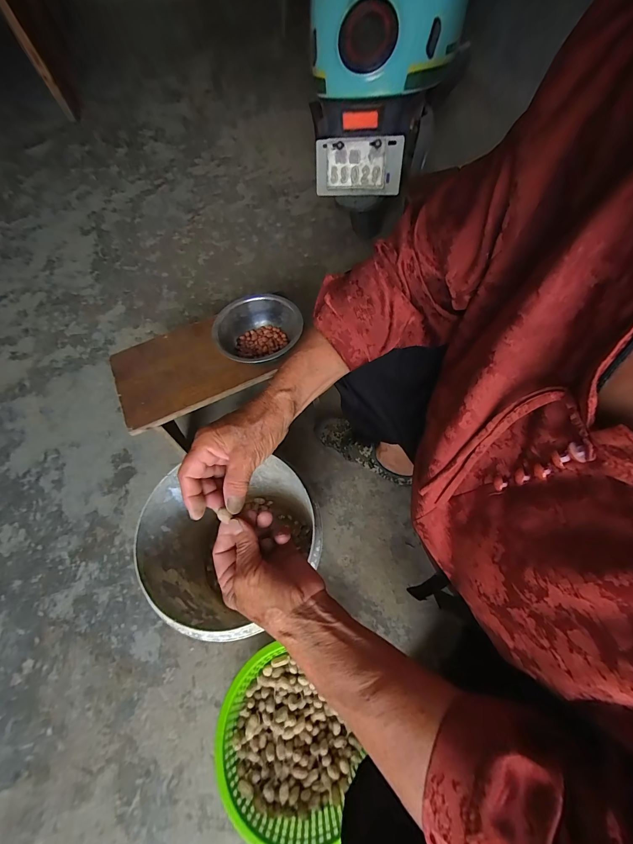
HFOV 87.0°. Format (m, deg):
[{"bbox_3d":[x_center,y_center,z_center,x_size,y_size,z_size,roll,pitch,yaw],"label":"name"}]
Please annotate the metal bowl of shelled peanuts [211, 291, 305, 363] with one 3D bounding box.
[{"bbox_3d":[-0.108,-0.166,0.637,0.155,0.067,0.163,-1,62,2],"label":"metal bowl of shelled peanuts"}]

